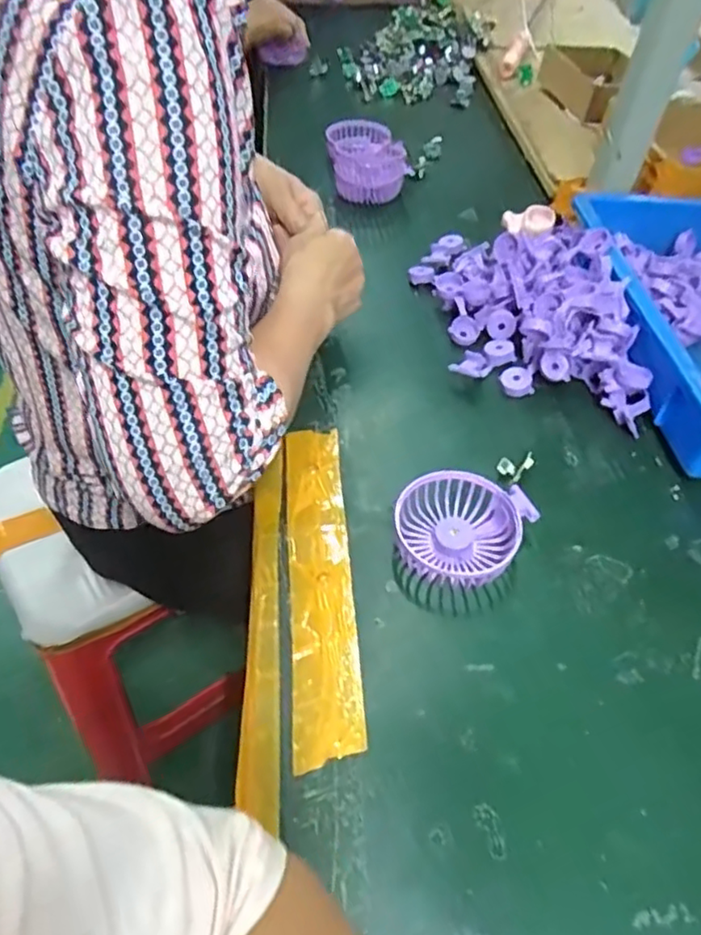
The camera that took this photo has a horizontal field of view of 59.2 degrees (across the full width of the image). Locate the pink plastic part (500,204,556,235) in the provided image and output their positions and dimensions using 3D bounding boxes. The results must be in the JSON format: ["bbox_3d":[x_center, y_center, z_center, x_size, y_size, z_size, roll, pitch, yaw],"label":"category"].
[{"bbox_3d":[0.218,-0.304,0.756,0.061,0.018,0.041,3,50,-3],"label":"pink plastic part"}]

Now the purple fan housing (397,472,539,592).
[{"bbox_3d":[0.082,0.046,0.461,0.092,0.030,0.092,-1,67,2],"label":"purple fan housing"}]

